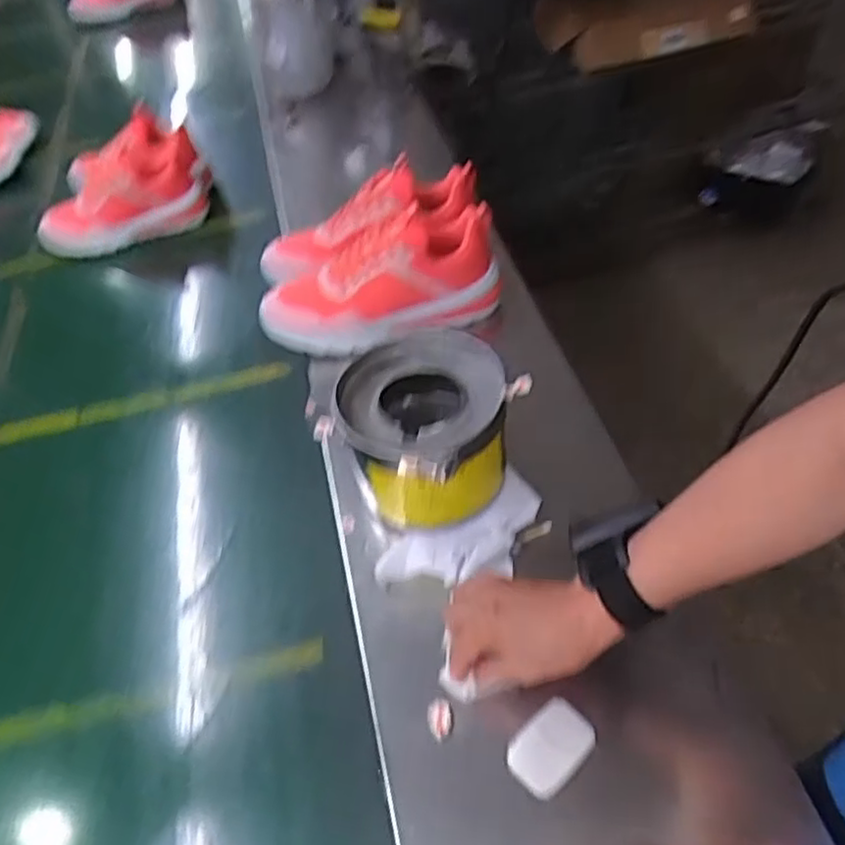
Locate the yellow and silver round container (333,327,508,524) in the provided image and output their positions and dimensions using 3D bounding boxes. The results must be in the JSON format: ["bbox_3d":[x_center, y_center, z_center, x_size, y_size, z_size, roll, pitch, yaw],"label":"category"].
[{"bbox_3d":[0.002,0.010,0.629,0.141,0.113,0.149,-1,52,6],"label":"yellow and silver round container"}]

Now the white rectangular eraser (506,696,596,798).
[{"bbox_3d":[0.090,0.229,0.498,0.059,0.017,0.042,-38,55,-23],"label":"white rectangular eraser"}]

